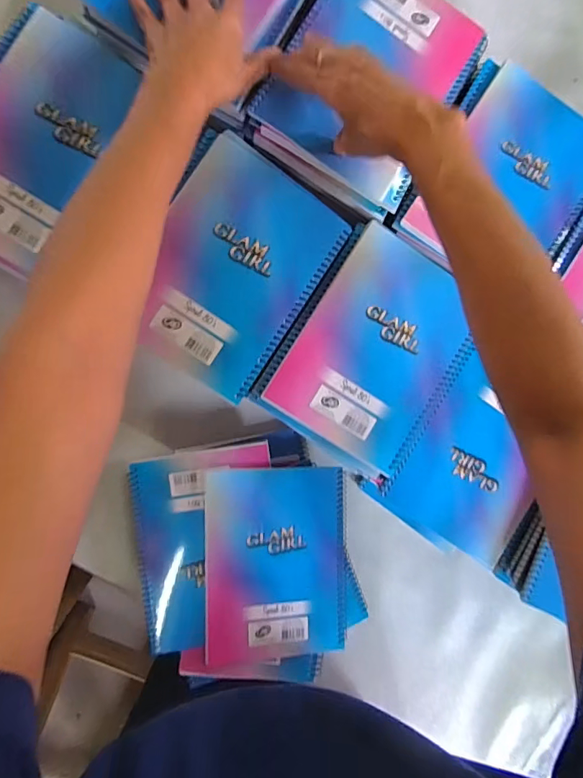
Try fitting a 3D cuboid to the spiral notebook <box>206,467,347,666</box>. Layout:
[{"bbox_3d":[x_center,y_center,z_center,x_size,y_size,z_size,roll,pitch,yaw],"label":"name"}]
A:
[{"bbox_3d":[-0.014,0.183,0.482,0.147,0.010,0.194,0,90,-9],"label":"spiral notebook"}]

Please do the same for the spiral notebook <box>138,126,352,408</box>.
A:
[{"bbox_3d":[-0.052,-0.108,0.410,0.142,0.010,0.202,31,85,-7],"label":"spiral notebook"}]

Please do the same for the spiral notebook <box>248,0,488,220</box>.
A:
[{"bbox_3d":[0.074,-0.291,0.433,0.159,0.030,0.203,29,86,-7],"label":"spiral notebook"}]

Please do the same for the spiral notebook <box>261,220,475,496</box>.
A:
[{"bbox_3d":[0.087,-0.036,0.435,0.150,0.009,0.198,32,85,-7],"label":"spiral notebook"}]

